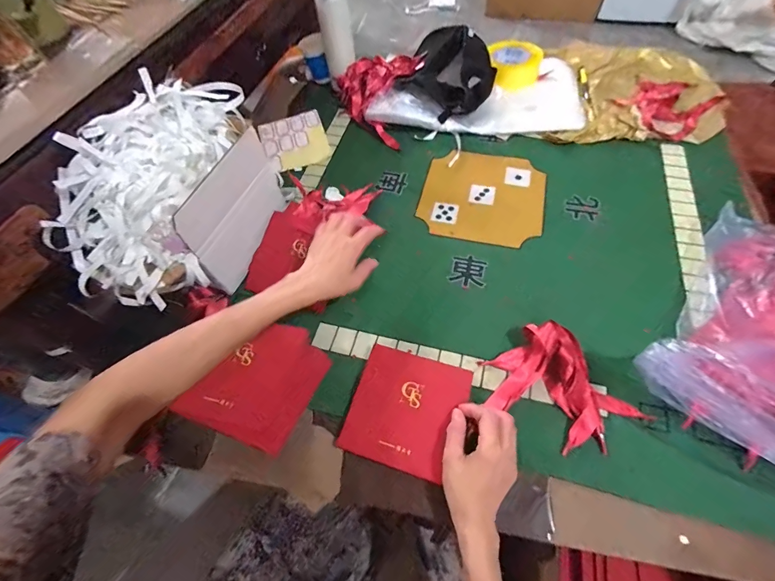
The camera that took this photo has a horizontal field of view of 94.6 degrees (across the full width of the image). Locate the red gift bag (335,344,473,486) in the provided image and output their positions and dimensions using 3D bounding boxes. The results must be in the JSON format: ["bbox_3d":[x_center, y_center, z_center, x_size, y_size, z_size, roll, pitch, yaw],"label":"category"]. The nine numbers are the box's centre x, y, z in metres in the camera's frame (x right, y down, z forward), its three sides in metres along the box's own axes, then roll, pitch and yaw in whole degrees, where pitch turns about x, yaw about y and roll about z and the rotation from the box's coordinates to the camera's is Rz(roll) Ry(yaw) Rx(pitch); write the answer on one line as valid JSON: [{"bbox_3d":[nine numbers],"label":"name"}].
[{"bbox_3d":[0.023,0.150,0.454,0.133,0.015,0.137,16,62,13],"label":"red gift bag"}]

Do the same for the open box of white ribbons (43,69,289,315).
[{"bbox_3d":[-0.301,-0.127,0.518,0.149,0.210,0.317,18,62,14],"label":"open box of white ribbons"}]

